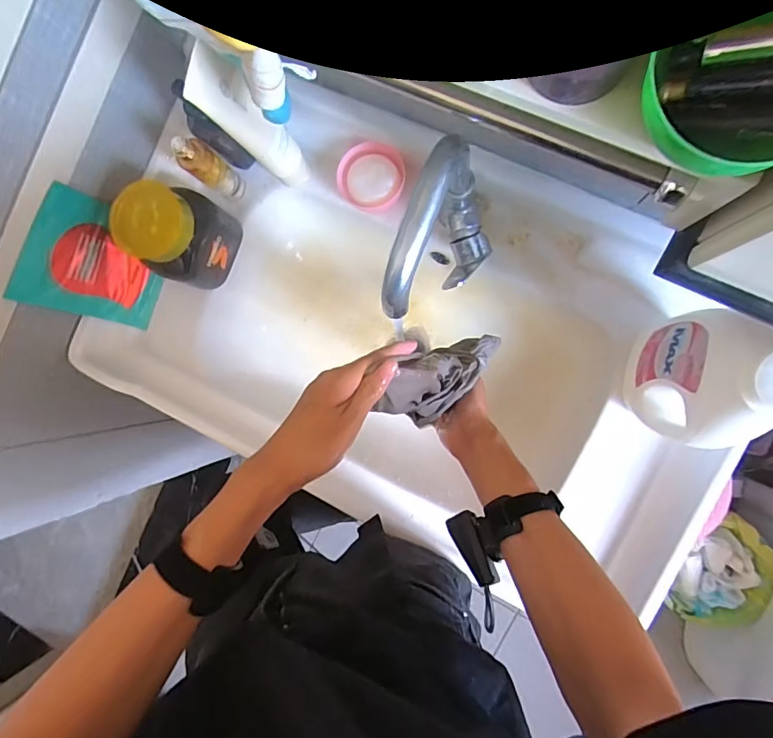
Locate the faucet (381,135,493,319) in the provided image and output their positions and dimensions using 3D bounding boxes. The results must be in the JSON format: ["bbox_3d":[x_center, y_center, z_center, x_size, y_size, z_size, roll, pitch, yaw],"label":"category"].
[{"bbox_3d":[0.057,-0.118,0.466,0.068,0.209,0.160,25,95,9],"label":"faucet"}]

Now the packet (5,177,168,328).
[{"bbox_3d":[-0.378,-0.136,0.617,0.025,0.166,0.148,27,94,30],"label":"packet"}]

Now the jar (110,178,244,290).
[{"bbox_3d":[-0.264,-0.172,0.599,0.090,0.125,0.107,28,95,8],"label":"jar"}]

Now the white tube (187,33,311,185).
[{"bbox_3d":[-0.155,-0.277,0.534,0.040,0.220,0.063,21,94,18],"label":"white tube"}]

